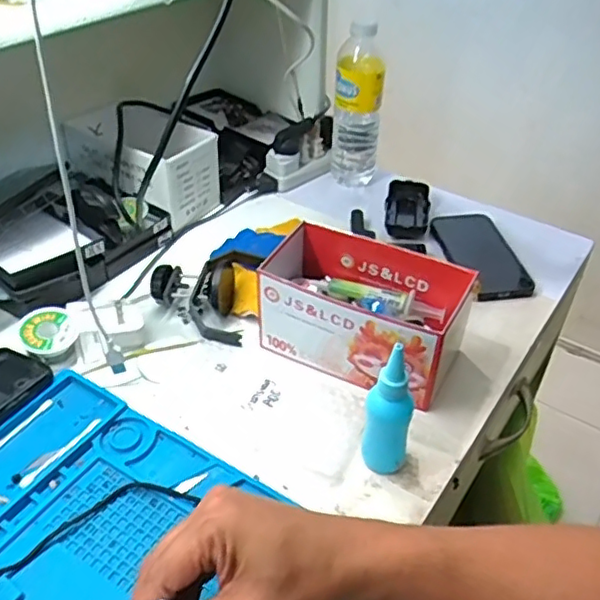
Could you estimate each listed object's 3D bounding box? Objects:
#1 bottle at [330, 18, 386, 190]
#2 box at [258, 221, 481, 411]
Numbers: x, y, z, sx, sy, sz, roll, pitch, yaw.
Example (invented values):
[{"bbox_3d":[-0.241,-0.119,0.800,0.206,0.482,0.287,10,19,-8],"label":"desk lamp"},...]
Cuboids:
[{"bbox_3d":[0.074,-0.242,0.781,0.061,0.194,0.050,7,40,6],"label":"bottle"},{"bbox_3d":[0.053,0.009,0.557,0.177,0.087,0.100,19,43,20],"label":"box"}]

